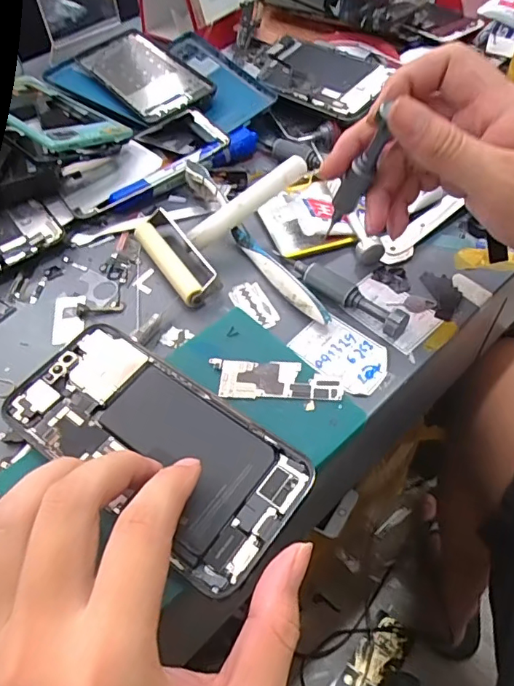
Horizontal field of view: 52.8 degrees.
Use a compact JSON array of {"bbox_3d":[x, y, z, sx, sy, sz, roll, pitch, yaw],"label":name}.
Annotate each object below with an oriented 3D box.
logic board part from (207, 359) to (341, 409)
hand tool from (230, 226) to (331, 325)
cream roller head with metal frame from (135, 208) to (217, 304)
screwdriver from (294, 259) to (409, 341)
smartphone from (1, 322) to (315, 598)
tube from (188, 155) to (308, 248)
[{"bbox_3d":[0.010,0.021,0.286,0.072,0.004,0.027,8,57,9],"label":"logic board part"},{"bbox_3d":[0.014,-0.047,0.347,0.014,0.014,0.102,-29,59,-18],"label":"hand tool"},{"bbox_3d":[-0.058,-0.062,0.360,0.026,0.019,0.090,-28,59,-18],"label":"cream roller head with metal frame"},{"bbox_3d":[0.057,-0.031,0.332,0.085,0.015,0.014,37,63,24],"label":"screwdriver"},{"bbox_3d":[-0.054,0.048,0.263,0.157,0.004,0.073,30,60,22],"label":"smartphone"},{"bbox_3d":[-0.006,-0.098,0.361,0.094,0.016,0.011,-36,60,-1],"label":"tube"}]

